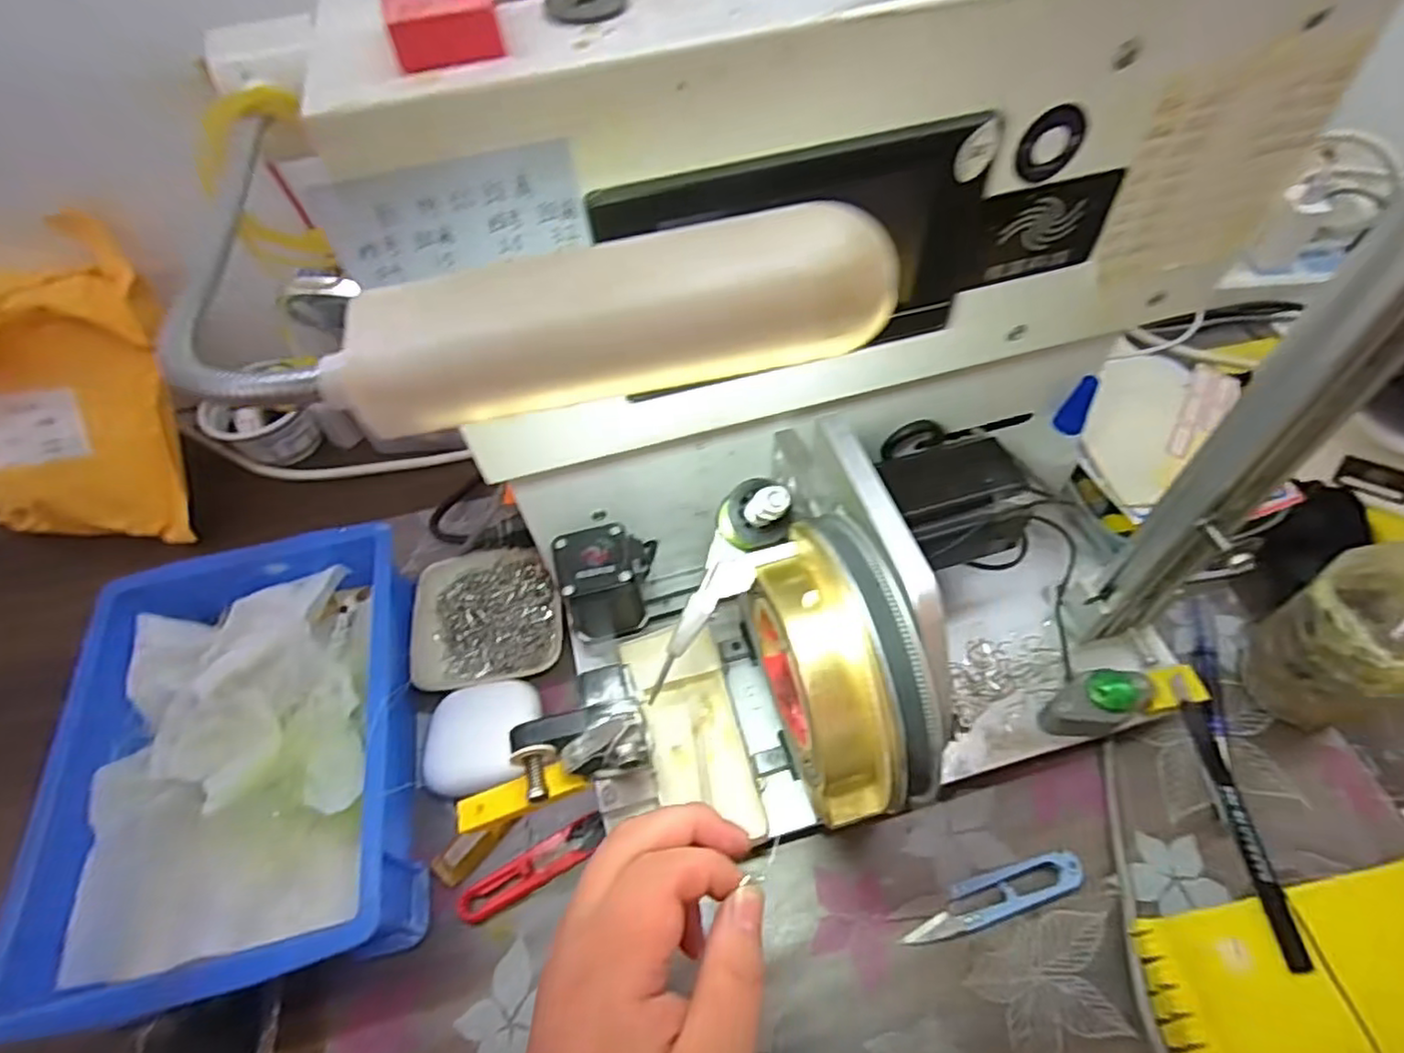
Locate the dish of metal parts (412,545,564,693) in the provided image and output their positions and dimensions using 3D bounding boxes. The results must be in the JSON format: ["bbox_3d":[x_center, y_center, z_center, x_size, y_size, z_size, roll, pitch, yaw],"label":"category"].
[{"bbox_3d":[-0.145,0.061,0.473,0.096,0.017,0.100,-10,56,-3],"label":"dish of metal parts"}]

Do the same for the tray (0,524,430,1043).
[{"bbox_3d":[-0.262,0.129,0.408,0.180,0.074,0.254,-14,56,-6],"label":"tray"}]

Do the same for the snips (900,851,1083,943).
[{"bbox_3d":[0.153,0.195,0.366,0.098,0.011,0.023,-15,56,-7],"label":"snips"}]

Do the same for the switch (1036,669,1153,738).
[{"bbox_3d":[0.220,0.097,0.384,0.060,0.036,0.030,-24,58,-12],"label":"switch"}]

